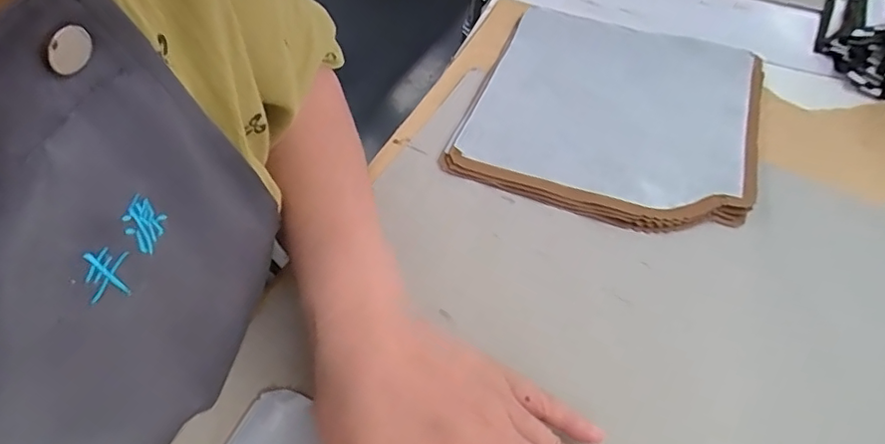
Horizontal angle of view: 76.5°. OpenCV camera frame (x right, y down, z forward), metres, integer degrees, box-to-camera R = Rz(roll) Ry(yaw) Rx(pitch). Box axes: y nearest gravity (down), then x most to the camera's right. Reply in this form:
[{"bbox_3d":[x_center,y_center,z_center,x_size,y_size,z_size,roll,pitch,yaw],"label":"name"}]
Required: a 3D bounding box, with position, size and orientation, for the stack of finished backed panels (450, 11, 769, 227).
[{"bbox_3d":[0.142,-0.095,0.457,0.215,0.019,0.235,18,50,12],"label":"stack of finished backed panels"}]

